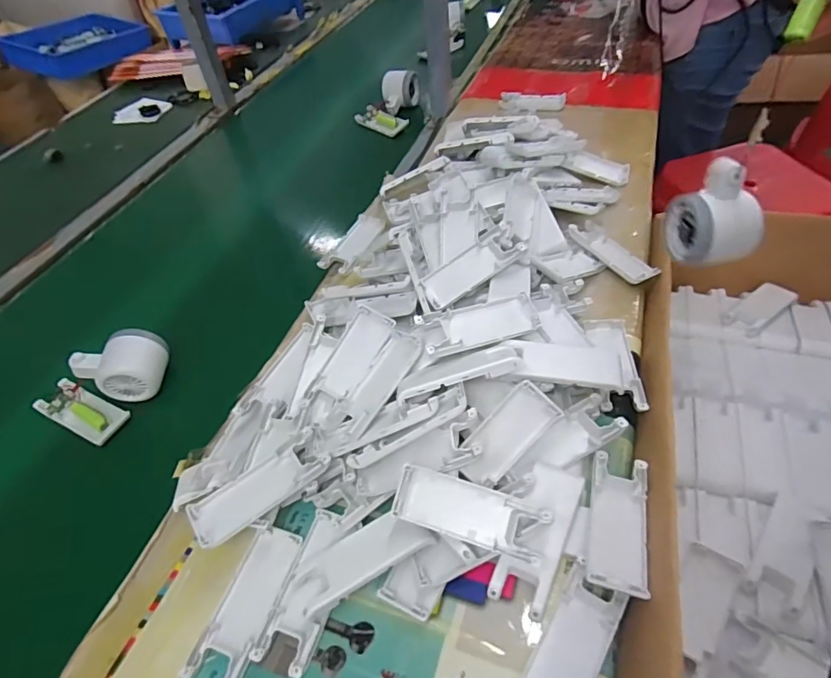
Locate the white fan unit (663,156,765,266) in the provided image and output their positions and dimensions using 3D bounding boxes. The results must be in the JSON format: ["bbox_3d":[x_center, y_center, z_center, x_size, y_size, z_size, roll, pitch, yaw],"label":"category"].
[{"bbox_3d":[0.245,-0.102,0.407,0.048,0.077,0.061,-7,48,0],"label":"white fan unit"}]

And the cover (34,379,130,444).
[{"bbox_3d":[-0.338,0.070,0.506,0.100,0.015,0.041,18,52,21],"label":"cover"}]

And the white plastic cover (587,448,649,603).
[{"bbox_3d":[0.146,0.130,0.360,0.037,0.018,0.100,10,50,14],"label":"white plastic cover"}]

